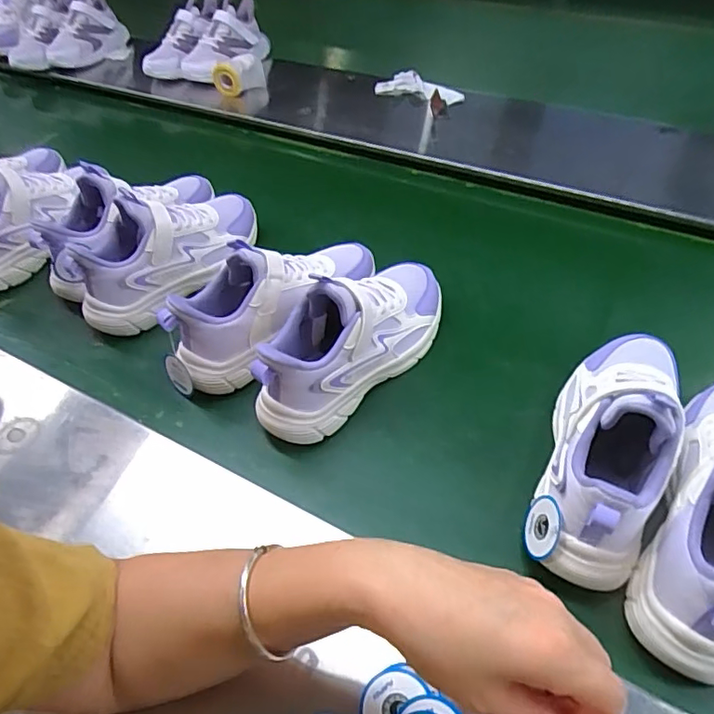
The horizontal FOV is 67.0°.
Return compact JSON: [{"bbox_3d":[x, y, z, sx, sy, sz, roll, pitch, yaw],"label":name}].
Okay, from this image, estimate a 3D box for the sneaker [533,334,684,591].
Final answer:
[{"bbox_3d":[0.218,0.055,0.448,0.088,0.113,0.248,18,53,18],"label":"sneaker"}]

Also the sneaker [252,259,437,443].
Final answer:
[{"bbox_3d":[0.001,-0.033,0.545,0.088,0.107,0.258,32,58,28],"label":"sneaker"}]

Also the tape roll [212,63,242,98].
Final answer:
[{"bbox_3d":[-0.243,-0.519,1.016,0.064,0.054,0.021,36,45,1],"label":"tape roll"}]

